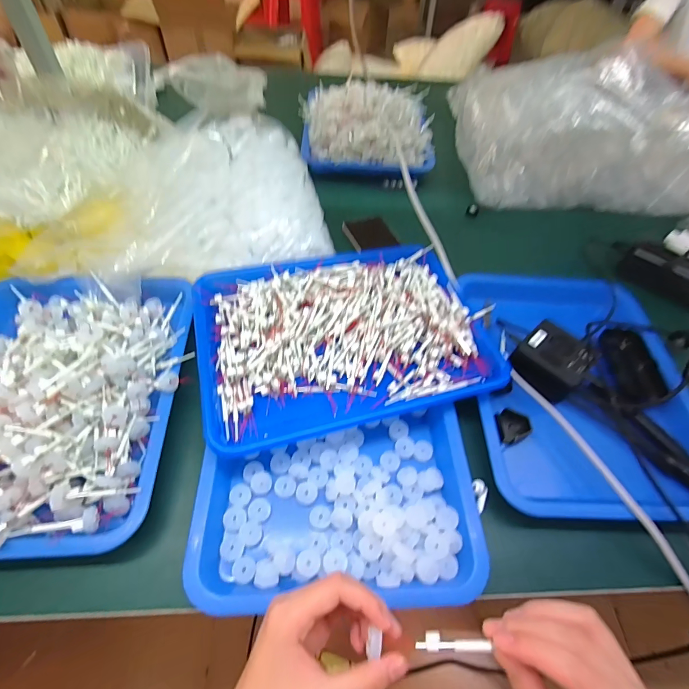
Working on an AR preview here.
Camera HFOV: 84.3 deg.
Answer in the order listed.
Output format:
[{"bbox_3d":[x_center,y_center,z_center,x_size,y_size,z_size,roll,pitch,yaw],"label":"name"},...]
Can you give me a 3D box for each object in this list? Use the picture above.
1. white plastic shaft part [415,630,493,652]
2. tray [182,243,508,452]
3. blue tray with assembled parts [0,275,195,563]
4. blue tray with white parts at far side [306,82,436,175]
[{"bbox_3d":[0.065,0.182,0.233,0.042,0.007,0.010,-3,53,7],"label":"white plastic shaft part"},{"bbox_3d":[-0.003,-0.013,0.465,0.327,0.051,0.228,-11,56,-13],"label":"tray"},{"bbox_3d":[-0.310,0.039,0.393,0.261,0.057,0.317,1,54,-5],"label":"blue tray with assembled parts"},{"bbox_3d":[0.050,-0.464,0.787,0.260,0.077,0.296,3,54,-3],"label":"blue tray with white parts at far side"}]

